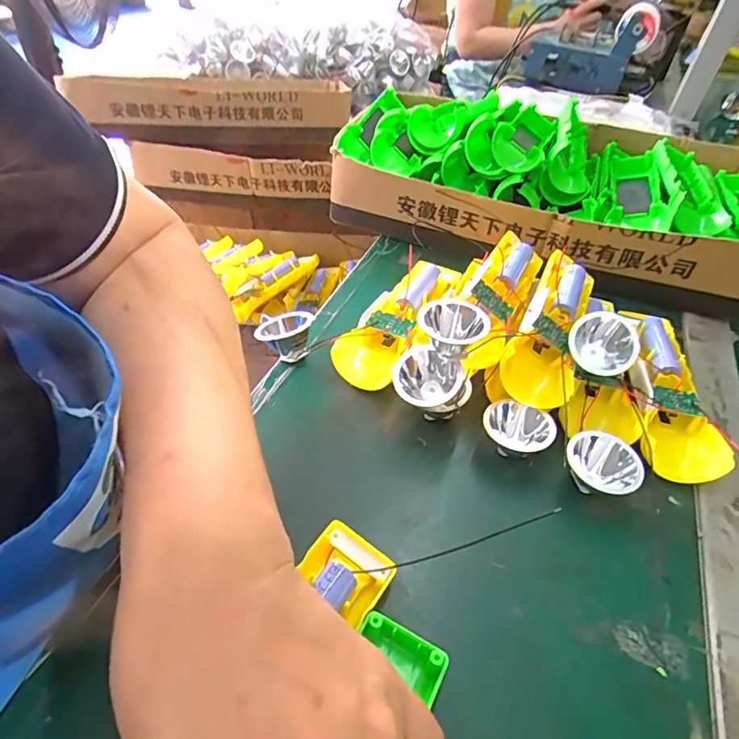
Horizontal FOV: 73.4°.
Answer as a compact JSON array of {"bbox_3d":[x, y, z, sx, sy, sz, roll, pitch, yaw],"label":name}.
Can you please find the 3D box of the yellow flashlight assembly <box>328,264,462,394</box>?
[{"bbox_3d":[0.030,-0.043,0.403,0.051,0.033,0.163,24,48,19],"label":"yellow flashlight assembly"}]

